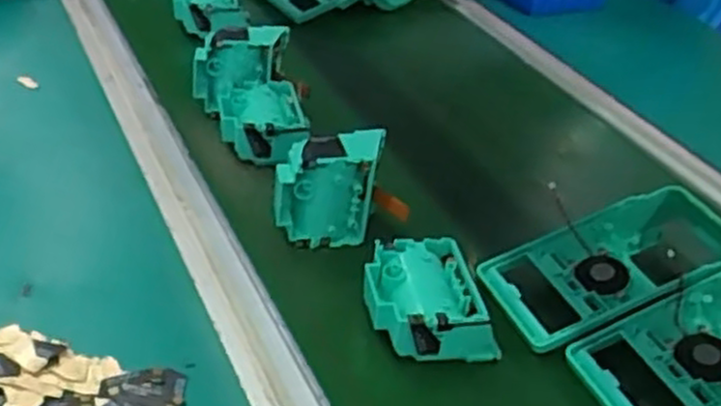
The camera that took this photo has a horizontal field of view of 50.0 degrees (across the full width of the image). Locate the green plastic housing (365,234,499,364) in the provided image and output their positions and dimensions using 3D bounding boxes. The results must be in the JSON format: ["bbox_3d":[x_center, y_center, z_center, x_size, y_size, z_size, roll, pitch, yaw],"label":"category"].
[{"bbox_3d":[0.038,0.064,0.486,0.072,0.045,0.073,-7,38,-11],"label":"green plastic housing"}]

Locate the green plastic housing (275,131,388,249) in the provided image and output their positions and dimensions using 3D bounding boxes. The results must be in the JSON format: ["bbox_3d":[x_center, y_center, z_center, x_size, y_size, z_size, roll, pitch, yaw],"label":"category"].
[{"bbox_3d":[-0.024,-0.011,0.545,0.067,0.077,0.054,9,35,-1],"label":"green plastic housing"}]

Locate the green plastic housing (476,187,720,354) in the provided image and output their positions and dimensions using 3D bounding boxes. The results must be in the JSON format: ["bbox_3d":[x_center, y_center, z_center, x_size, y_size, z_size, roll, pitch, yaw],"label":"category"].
[{"bbox_3d":[0.188,0.041,0.543,0.203,0.052,0.090,-8,38,-23],"label":"green plastic housing"}]

